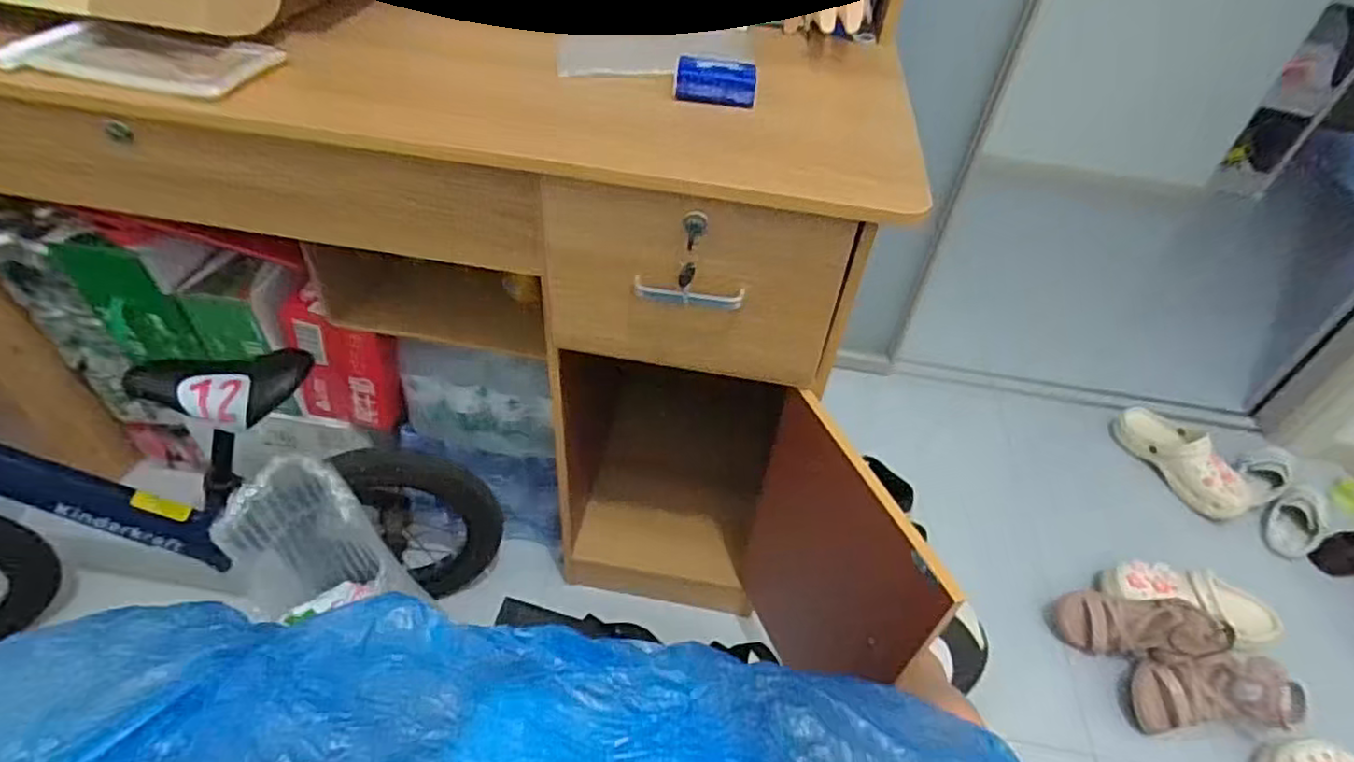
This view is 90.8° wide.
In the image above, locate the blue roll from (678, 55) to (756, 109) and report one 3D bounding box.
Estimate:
[{"bbox_3d":[0.036,-0.273,0.609,0.071,0.030,0.036,7,44,0],"label":"blue roll"}]

